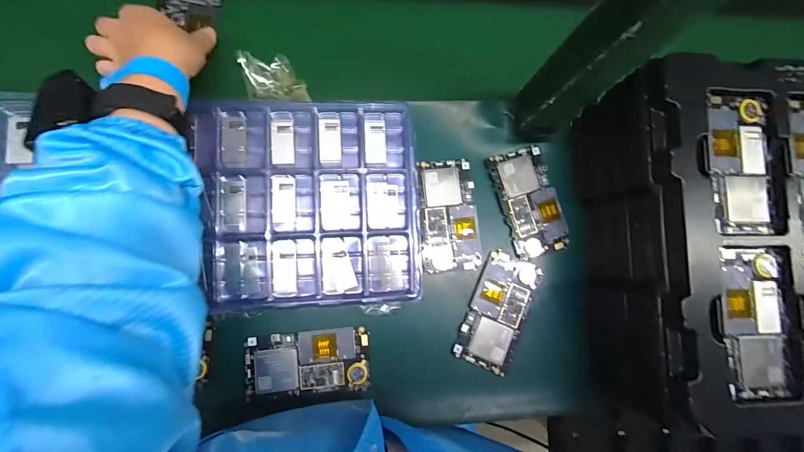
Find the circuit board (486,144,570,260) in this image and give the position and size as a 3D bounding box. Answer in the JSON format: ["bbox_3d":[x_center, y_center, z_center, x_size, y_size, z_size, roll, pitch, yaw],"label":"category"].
[{"bbox_3d":[0.147,-0.028,0.422,0.067,0.010,0.124,-19,85,-9],"label":"circuit board"}]

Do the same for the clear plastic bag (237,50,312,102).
[{"bbox_3d":[-0.137,-0.157,0.388,0.075,0.023,0.045,6,81,-6],"label":"clear plastic bag"}]

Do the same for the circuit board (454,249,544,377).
[{"bbox_3d":[0.107,0.095,0.407,0.062,0.011,0.124,24,80,-3],"label":"circuit board"}]

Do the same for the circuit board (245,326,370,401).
[{"bbox_3d":[-0.096,0.141,0.378,0.122,0.006,0.063,-2,82,-7],"label":"circuit board"}]

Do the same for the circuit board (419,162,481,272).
[{"bbox_3d":[0.053,-0.012,0.411,0.064,0.006,0.123,-3,82,-7],"label":"circuit board"}]

